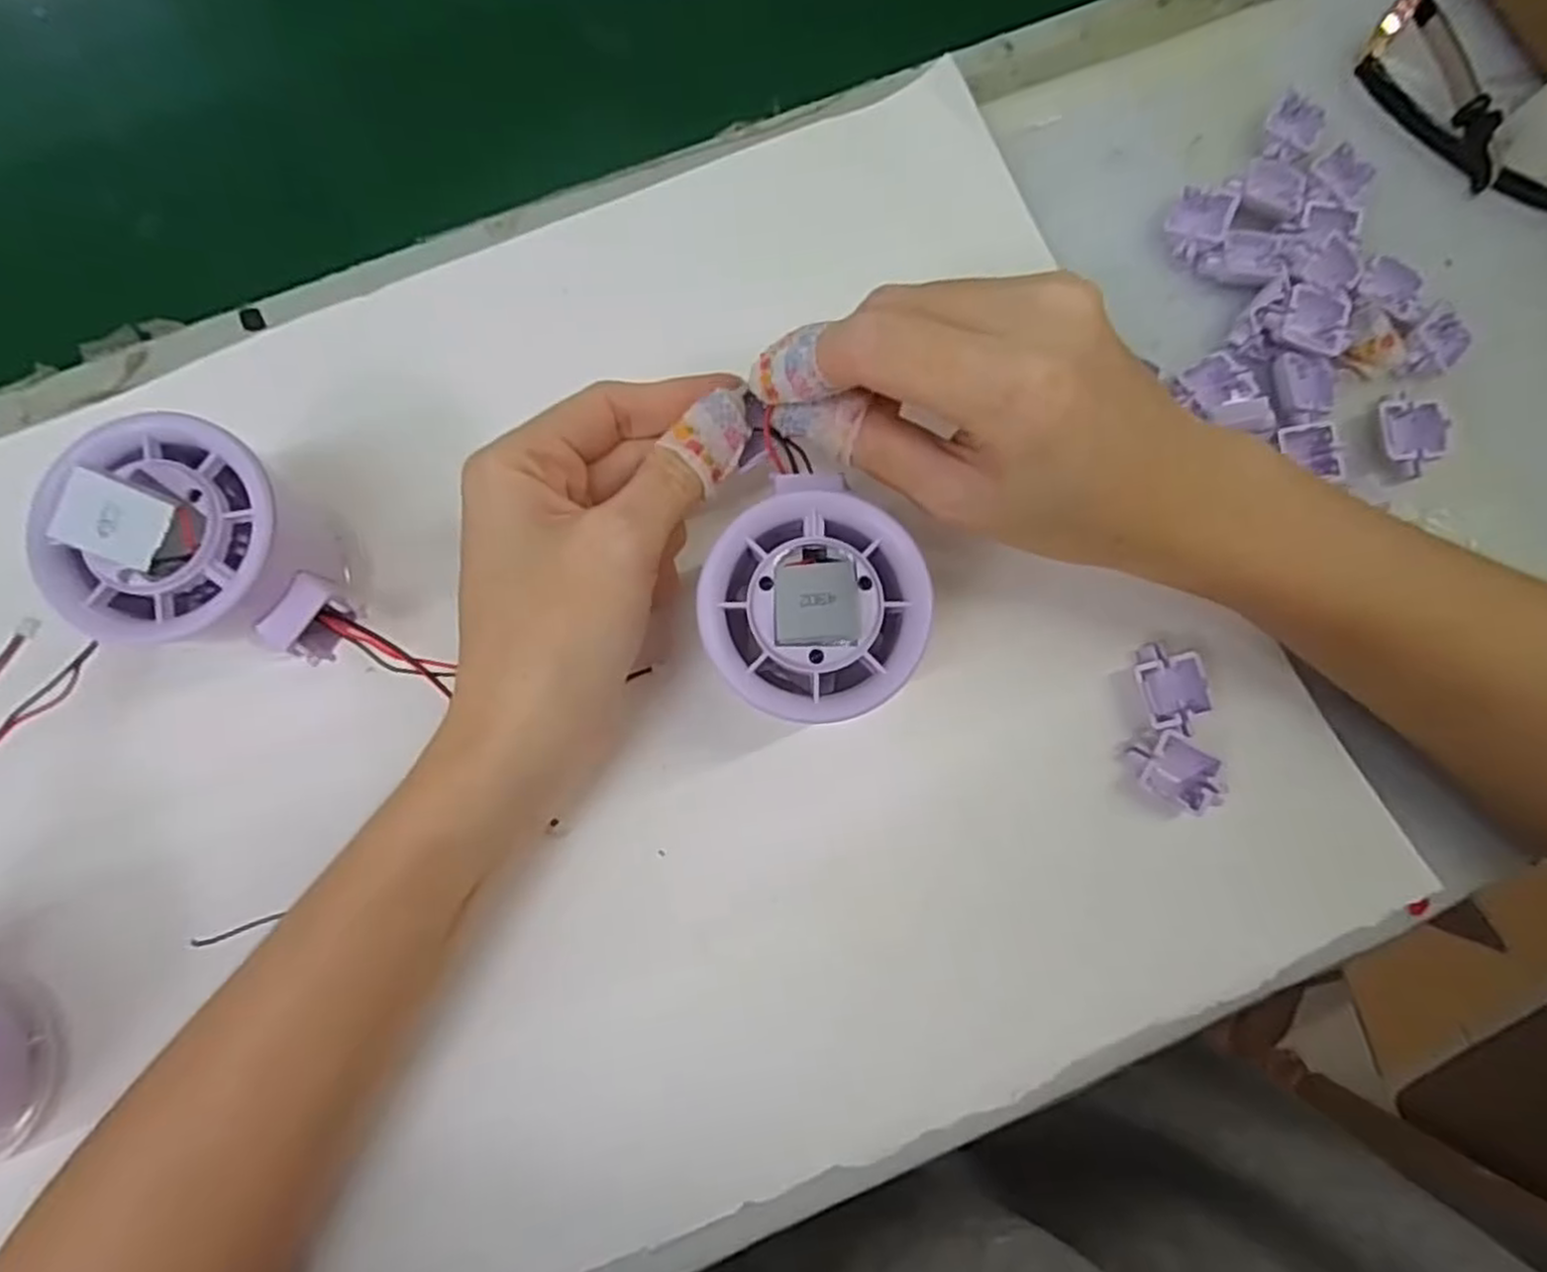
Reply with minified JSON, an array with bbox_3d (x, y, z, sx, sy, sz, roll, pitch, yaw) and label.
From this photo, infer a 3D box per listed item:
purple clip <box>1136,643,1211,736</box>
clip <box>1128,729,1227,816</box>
[{"bbox_3d":[0.122,0.015,0.231,0.018,0.009,0.028,-10,81,-2],"label":"purple clip"},{"bbox_3d":[0.121,0.041,0.226,0.027,0.008,0.020,33,83,5],"label":"clip"}]

